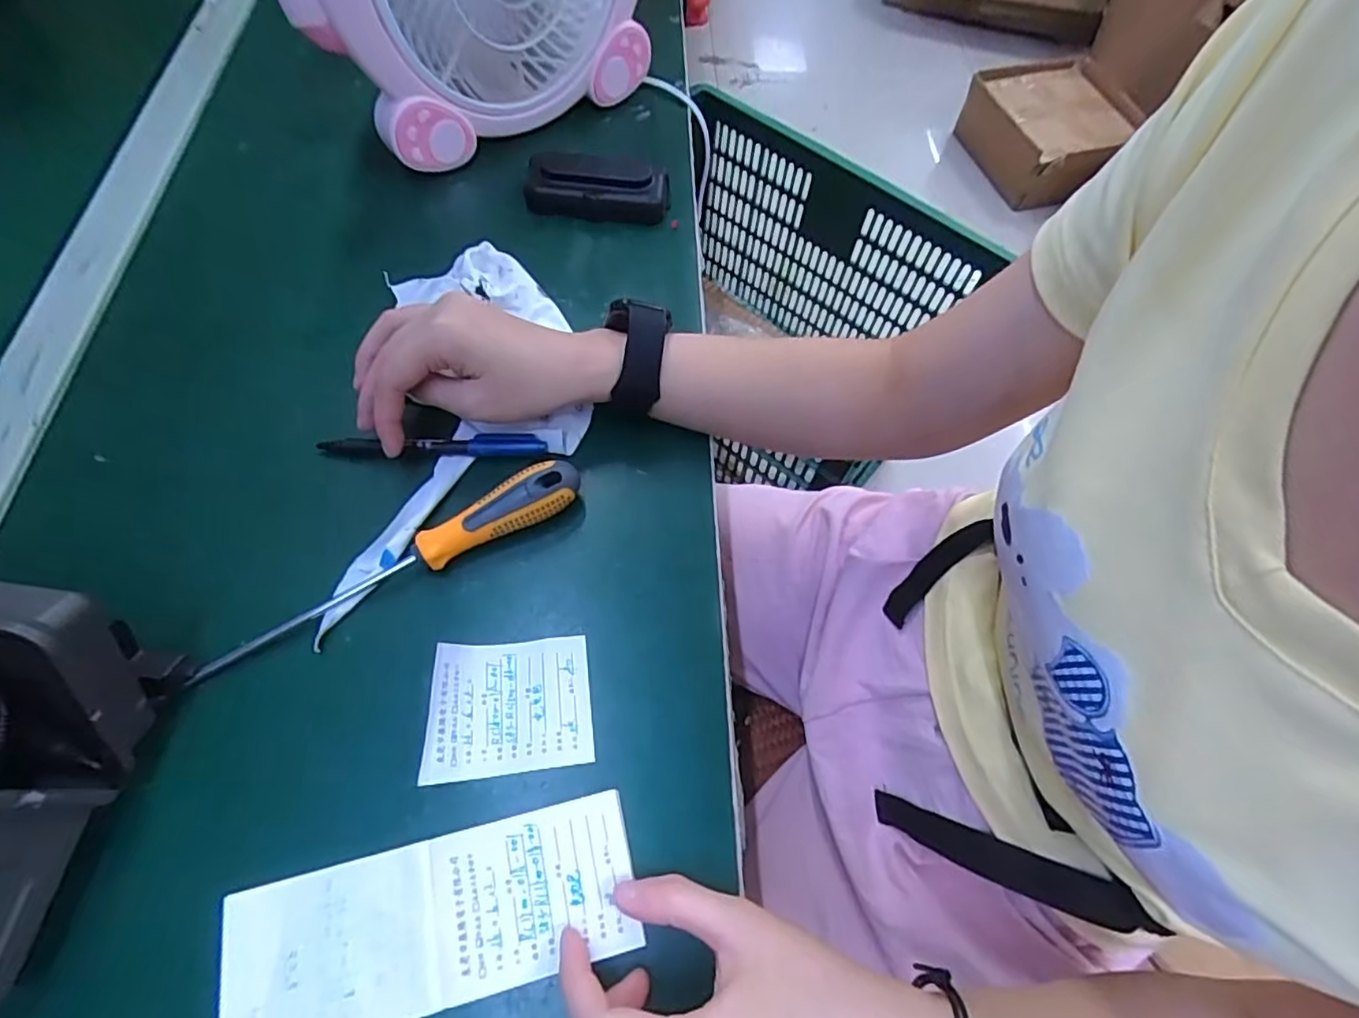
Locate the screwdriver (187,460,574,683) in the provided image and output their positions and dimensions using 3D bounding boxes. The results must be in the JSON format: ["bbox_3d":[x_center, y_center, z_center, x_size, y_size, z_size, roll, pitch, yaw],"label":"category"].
[{"bbox_3d":[-0.152,0.026,0.335,0.207,0.027,0.027,-25,68,-15],"label":"screwdriver"}]

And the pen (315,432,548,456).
[{"bbox_3d":[-0.149,-0.039,0.374,0.133,0.011,0.011,-1,64,-2],"label":"pen"}]

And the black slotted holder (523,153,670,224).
[{"bbox_3d":[-0.064,-0.251,0.482,0.108,0.031,0.037,6,64,-1],"label":"black slotted holder"}]

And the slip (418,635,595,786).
[{"bbox_3d":[-0.085,0.097,0.312,0.078,0.018,0.065,-6,64,-7],"label":"slip"}]

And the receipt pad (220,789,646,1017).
[{"bbox_3d":[-0.107,0.181,0.272,0.172,0.005,0.065,-13,65,-9],"label":"receipt pad"}]

